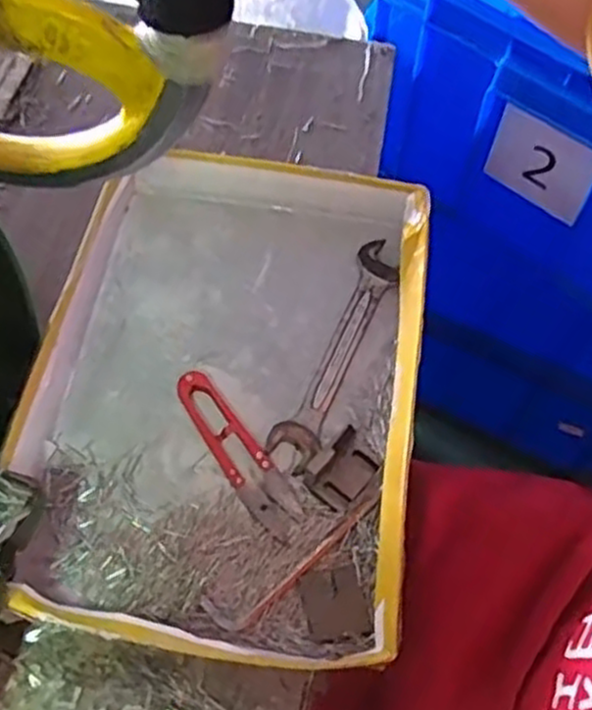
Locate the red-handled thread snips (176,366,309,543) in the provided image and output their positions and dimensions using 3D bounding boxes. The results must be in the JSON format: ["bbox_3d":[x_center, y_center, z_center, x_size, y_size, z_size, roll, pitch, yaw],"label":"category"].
[{"bbox_3d":[-0.034,0.056,0.441,0.026,0.008,0.114,-31,67,-19],"label":"red-handled thread snips"}]

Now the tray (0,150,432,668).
[{"bbox_3d":[-0.043,0.007,0.452,0.221,0.043,0.318,9,60,1],"label":"tray"}]

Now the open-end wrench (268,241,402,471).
[{"bbox_3d":[0.028,-0.004,0.480,0.029,0.011,0.171,23,61,9],"label":"open-end wrench"}]

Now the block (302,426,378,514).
[{"bbox_3d":[0.029,0.065,0.431,0.041,0.025,0.029,-40,70,-23],"label":"block"}]

